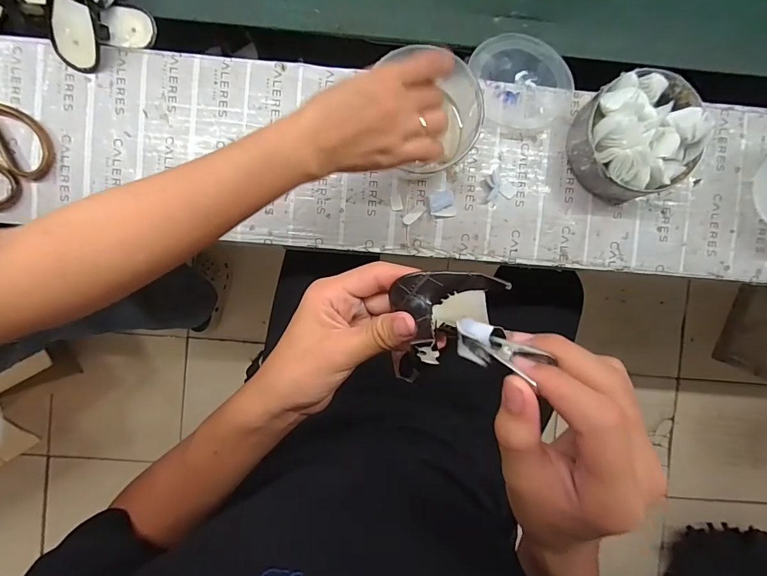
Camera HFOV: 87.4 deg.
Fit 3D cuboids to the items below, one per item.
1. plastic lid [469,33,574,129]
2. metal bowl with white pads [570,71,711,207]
[{"bbox_3d":[0.154,-0.230,0.442,0.100,0.012,0.110,0,92,-2],"label":"plastic lid"},{"bbox_3d":[0.259,-0.153,0.410,0.112,0.080,0.110,0,92,-2],"label":"metal bowl with white pads"}]

